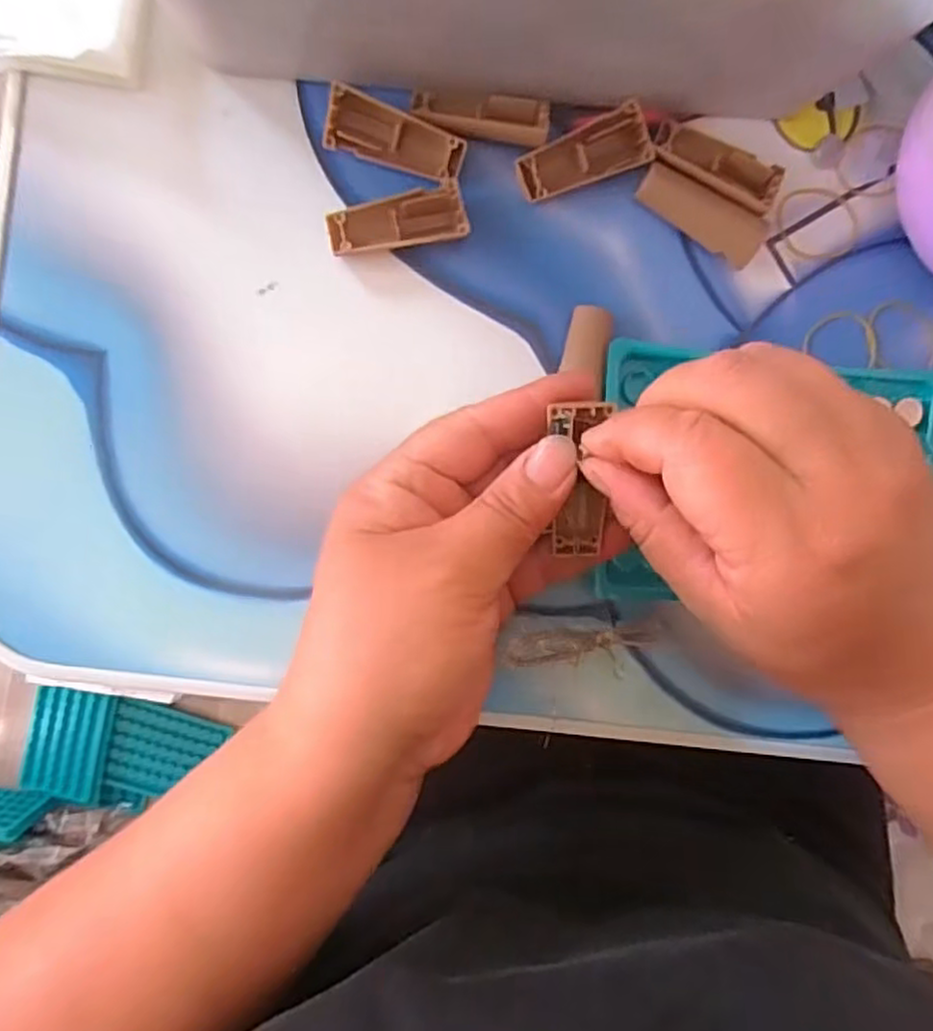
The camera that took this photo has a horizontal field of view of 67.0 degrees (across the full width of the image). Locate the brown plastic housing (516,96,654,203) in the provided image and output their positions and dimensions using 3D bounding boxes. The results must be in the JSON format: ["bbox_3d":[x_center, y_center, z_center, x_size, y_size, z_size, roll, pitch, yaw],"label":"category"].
[{"bbox_3d":[0.044,-0.133,0.260,0.050,0.007,0.021,-25,93,-4],"label":"brown plastic housing"}]

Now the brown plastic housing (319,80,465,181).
[{"bbox_3d":[-0.026,-0.135,0.252,0.050,0.010,0.016,21,89,-4],"label":"brown plastic housing"}]

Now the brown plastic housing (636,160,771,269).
[{"bbox_3d":[0.088,-0.114,0.266,0.049,0.007,0.018,32,88,-4],"label":"brown plastic housing"}]

